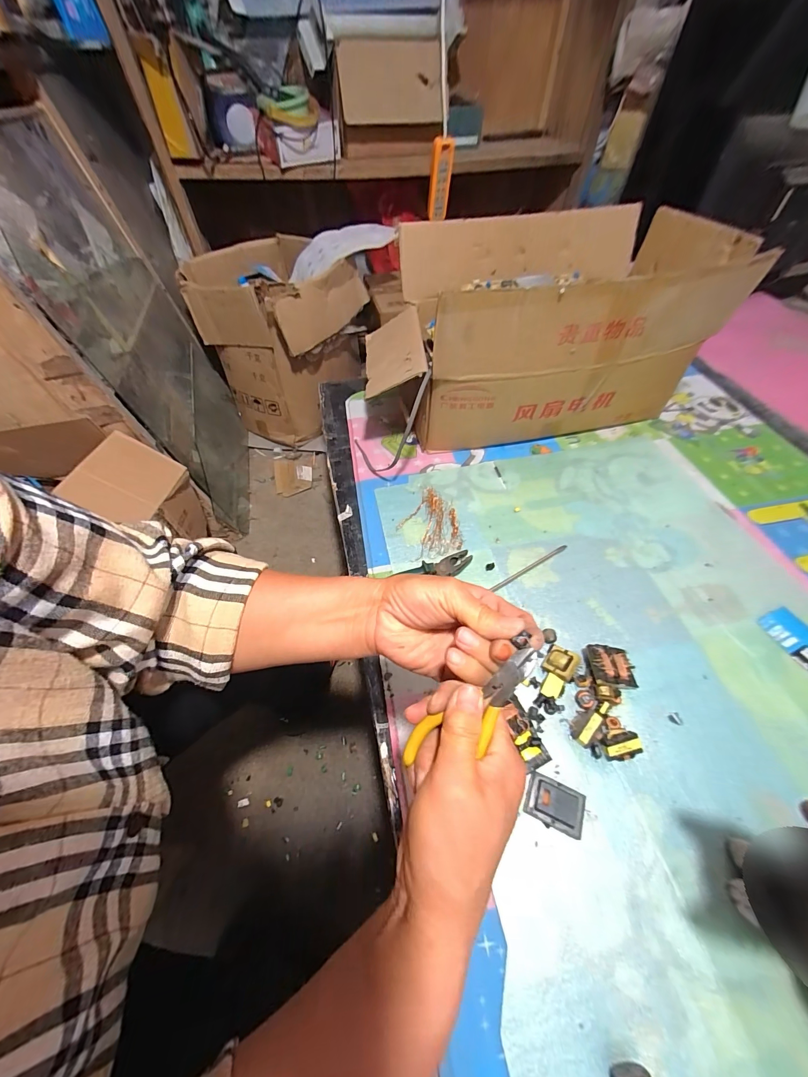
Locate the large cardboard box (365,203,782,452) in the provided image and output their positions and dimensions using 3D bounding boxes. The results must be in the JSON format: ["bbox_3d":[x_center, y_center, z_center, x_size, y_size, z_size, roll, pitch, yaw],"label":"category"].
[{"bbox_3d":[0.240,-0.428,0.738,0.620,0.302,0.412,-7,53,-3],"label":"large cardboard box"}]

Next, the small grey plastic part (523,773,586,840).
[{"bbox_3d":[0.163,0.286,0.377,0.061,0.023,0.039,17,55,15],"label":"small grey plastic part"}]

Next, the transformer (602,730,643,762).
[{"bbox_3d":[0.253,0.242,0.411,0.042,0.017,0.029,-6,52,-2],"label":"transformer"}]

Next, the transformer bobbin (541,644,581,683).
[{"bbox_3d":[0.209,0.166,0.468,0.041,0.023,0.041,24,72,45],"label":"transformer bobbin"}]

